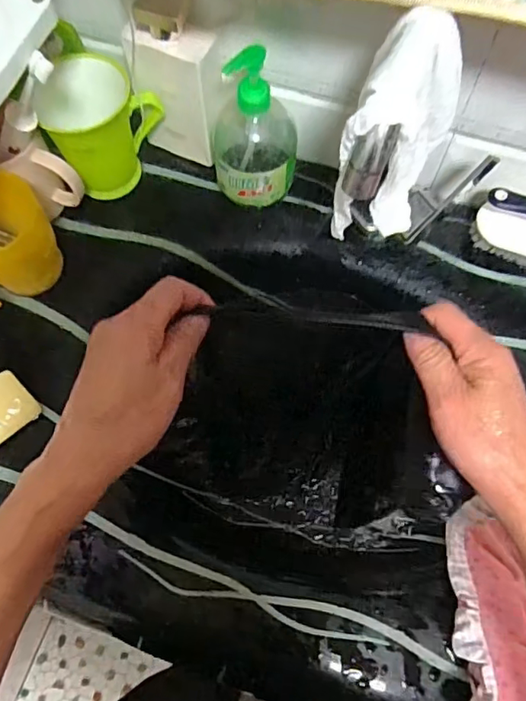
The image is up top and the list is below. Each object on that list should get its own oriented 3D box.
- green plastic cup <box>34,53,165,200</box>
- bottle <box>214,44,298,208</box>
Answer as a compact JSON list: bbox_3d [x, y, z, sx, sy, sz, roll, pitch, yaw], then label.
[{"bbox_3d":[-0.171,-0.235,0.579,0.112,0.109,0.078,-37,73,-13],"label":"green plastic cup"},{"bbox_3d":[-0.009,-0.217,0.547,0.086,0.168,0.087,2,69,1],"label":"bottle"}]

